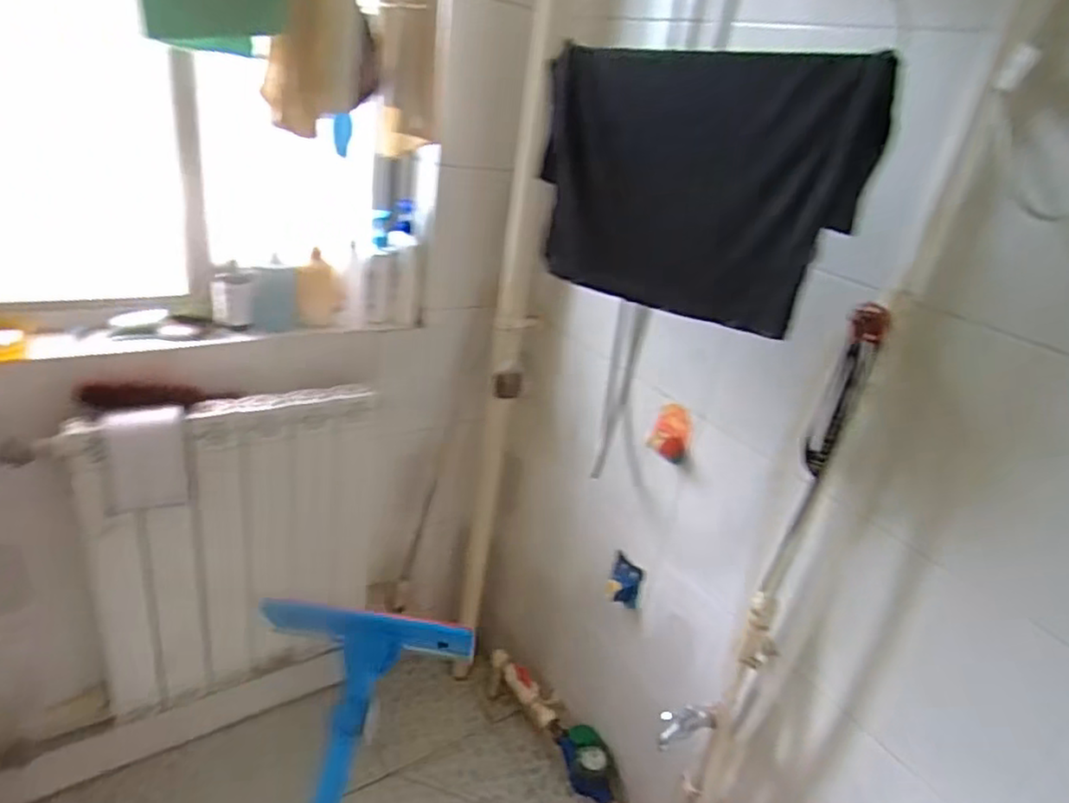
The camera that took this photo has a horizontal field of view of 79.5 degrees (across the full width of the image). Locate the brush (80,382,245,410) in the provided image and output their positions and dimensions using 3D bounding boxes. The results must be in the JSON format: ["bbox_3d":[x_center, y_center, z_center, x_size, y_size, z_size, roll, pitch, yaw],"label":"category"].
[{"bbox_3d":[-0.633,-0.010,1.099,0.237,0.043,0.032,0,26,-41],"label":"brush"}]

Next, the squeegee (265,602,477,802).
[{"bbox_3d":[-0.167,0.456,0.370,0.169,0.052,0.663,7,54,-2],"label":"squeegee"}]

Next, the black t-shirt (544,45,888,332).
[{"bbox_3d":[0.180,-0.281,0.822,0.437,0.298,0.050,26,30,31],"label":"black t-shirt"}]

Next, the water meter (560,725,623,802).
[{"bbox_3d":[0.123,0.820,1.448,0.084,0.081,0.173,-9,31,-33],"label":"water meter"}]

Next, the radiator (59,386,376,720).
[{"bbox_3d":[-0.577,0.292,1.288,0.529,0.635,0.118,-5,29,-28],"label":"radiator"}]

